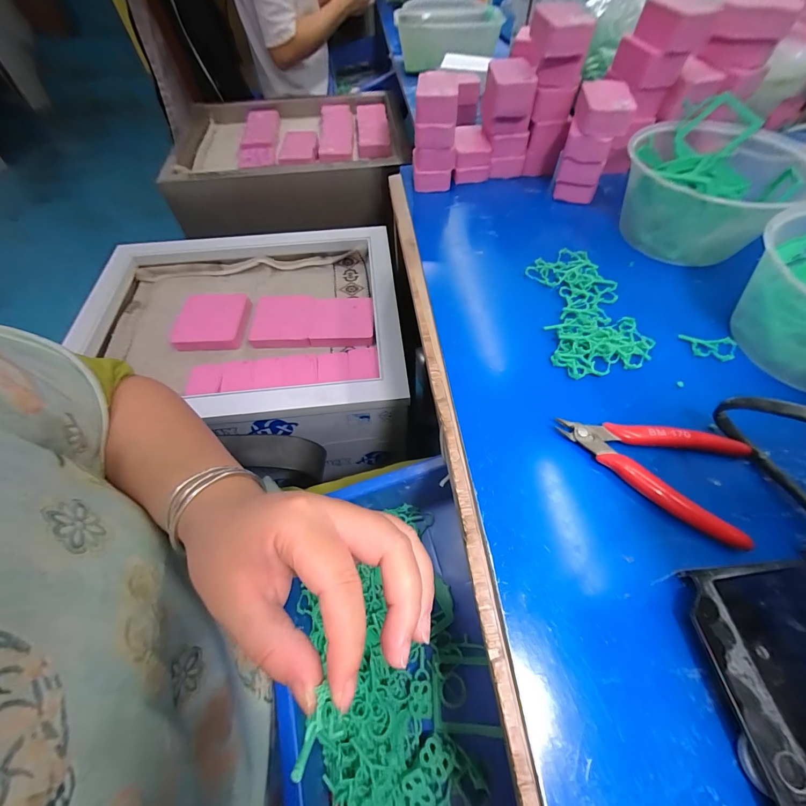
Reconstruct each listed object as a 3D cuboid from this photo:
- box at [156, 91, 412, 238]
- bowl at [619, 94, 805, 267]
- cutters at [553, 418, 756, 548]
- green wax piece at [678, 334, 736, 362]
[{"bbox_3d":[-0.264,-0.571,0.824,0.527,0.122,0.409,-5,58,-2],"label":"box"},{"bbox_3d":[0.313,-0.226,0.365,0.159,0.079,0.188,31,64,21],"label":"bowl"},{"bbox_3d":[0.167,0.038,0.240,0.114,0.012,0.072,23,61,17],"label":"cutters"},{"bbox_3d":[0.260,-0.047,0.295,0.043,0.004,0.025,6,58,7],"label":"green wax piece"}]

